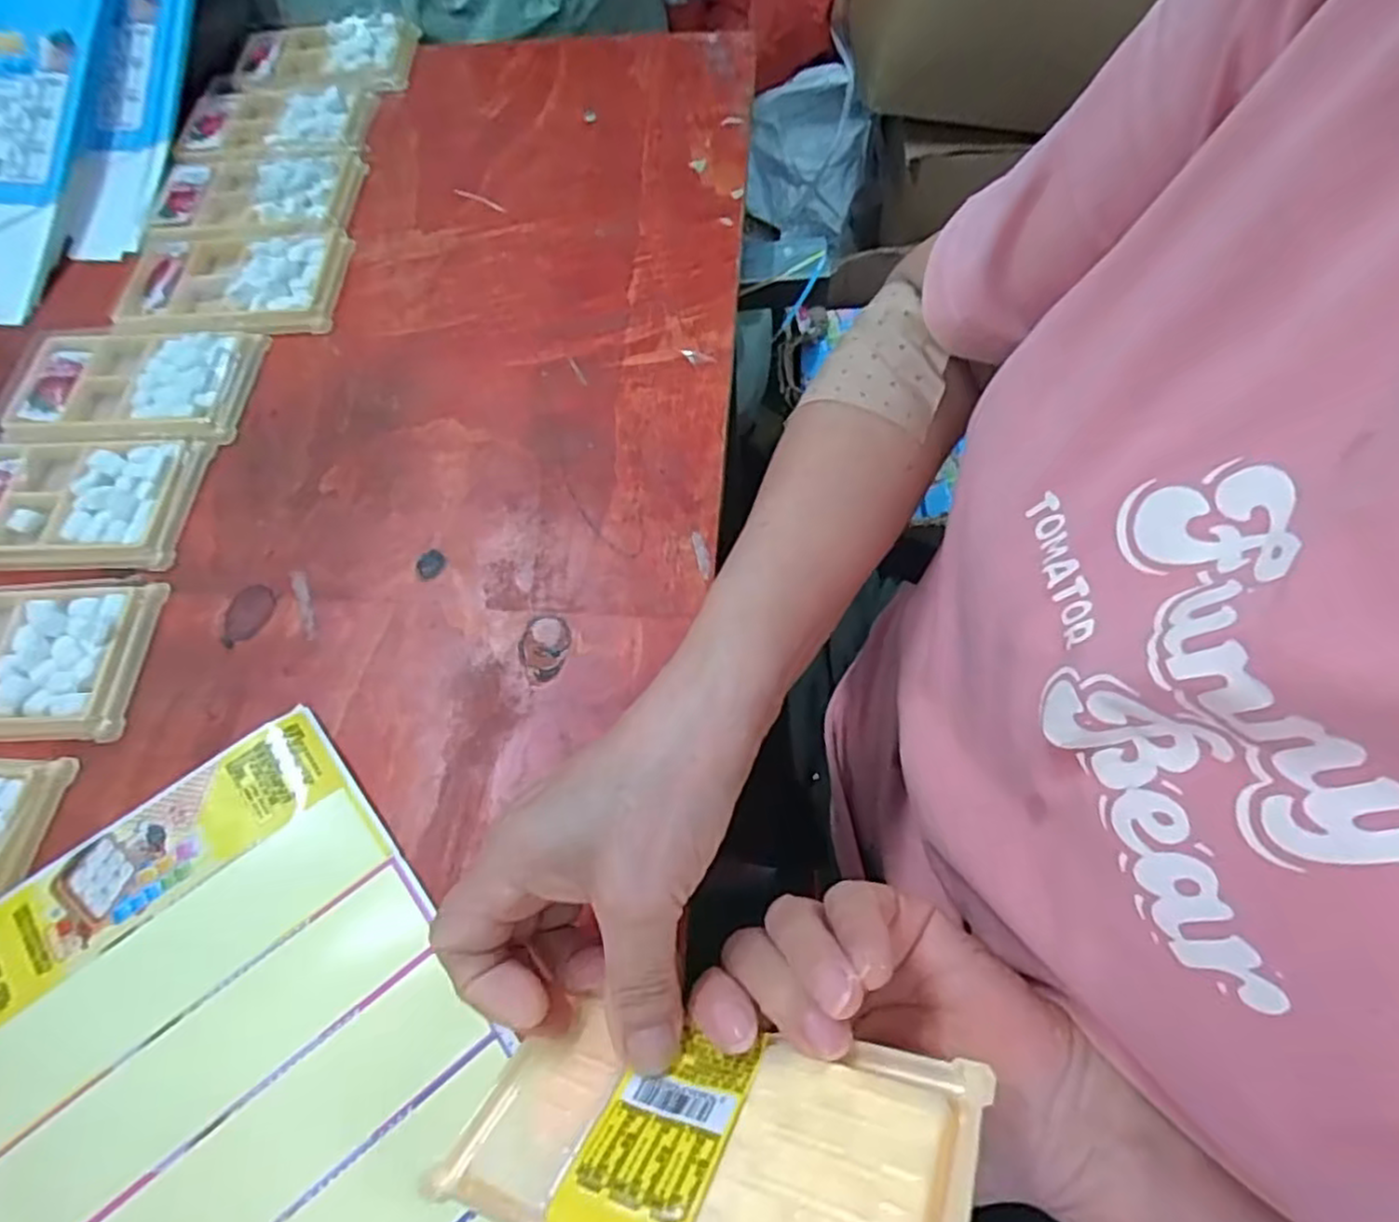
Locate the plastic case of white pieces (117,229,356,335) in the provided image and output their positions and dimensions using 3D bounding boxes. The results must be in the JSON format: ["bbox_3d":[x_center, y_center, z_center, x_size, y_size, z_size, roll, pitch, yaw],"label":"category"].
[{"bbox_3d":[-0.290,-0.203,0.439,0.135,0.013,0.076,0,64,2],"label":"plastic case of white pieces"}]

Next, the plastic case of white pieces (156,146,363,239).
[{"bbox_3d":[-0.288,-0.277,0.472,0.124,0.011,0.079,0,64,2],"label":"plastic case of white pieces"}]

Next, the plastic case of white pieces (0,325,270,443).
[{"bbox_3d":[-0.323,-0.134,0.411,0.132,0.013,0.080,5,65,4],"label":"plastic case of white pieces"}]

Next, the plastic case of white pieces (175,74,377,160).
[{"bbox_3d":[-0.297,-0.348,0.506,0.123,0.012,0.078,-2,64,1],"label":"plastic case of white pieces"}]

